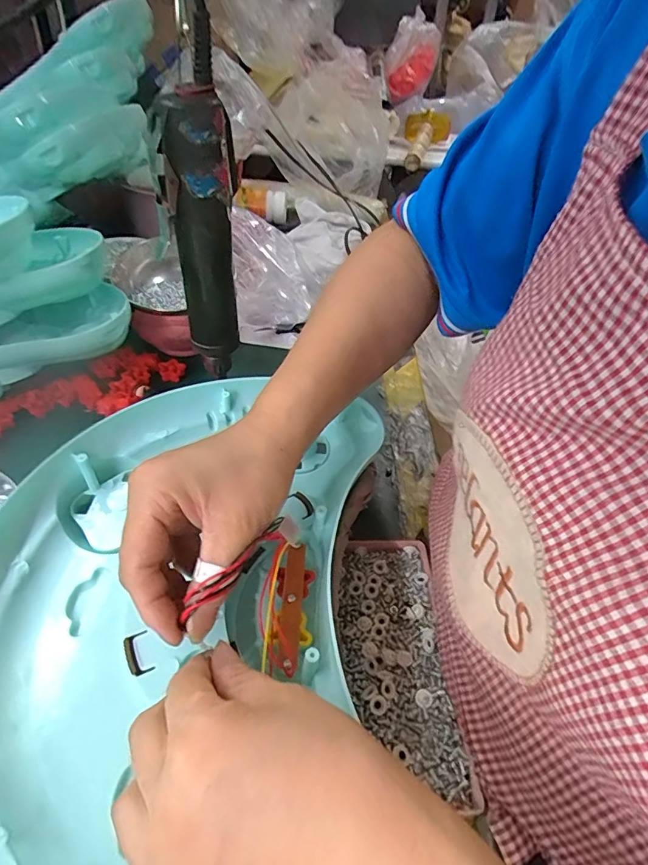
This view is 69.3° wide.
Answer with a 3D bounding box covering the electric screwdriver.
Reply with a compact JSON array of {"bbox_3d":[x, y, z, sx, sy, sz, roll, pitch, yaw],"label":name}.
[{"bbox_3d":[-0.090,-0.135,0.354,0.042,0.199,0.033,-7,45,-14],"label":"electric screwdriver"}]

